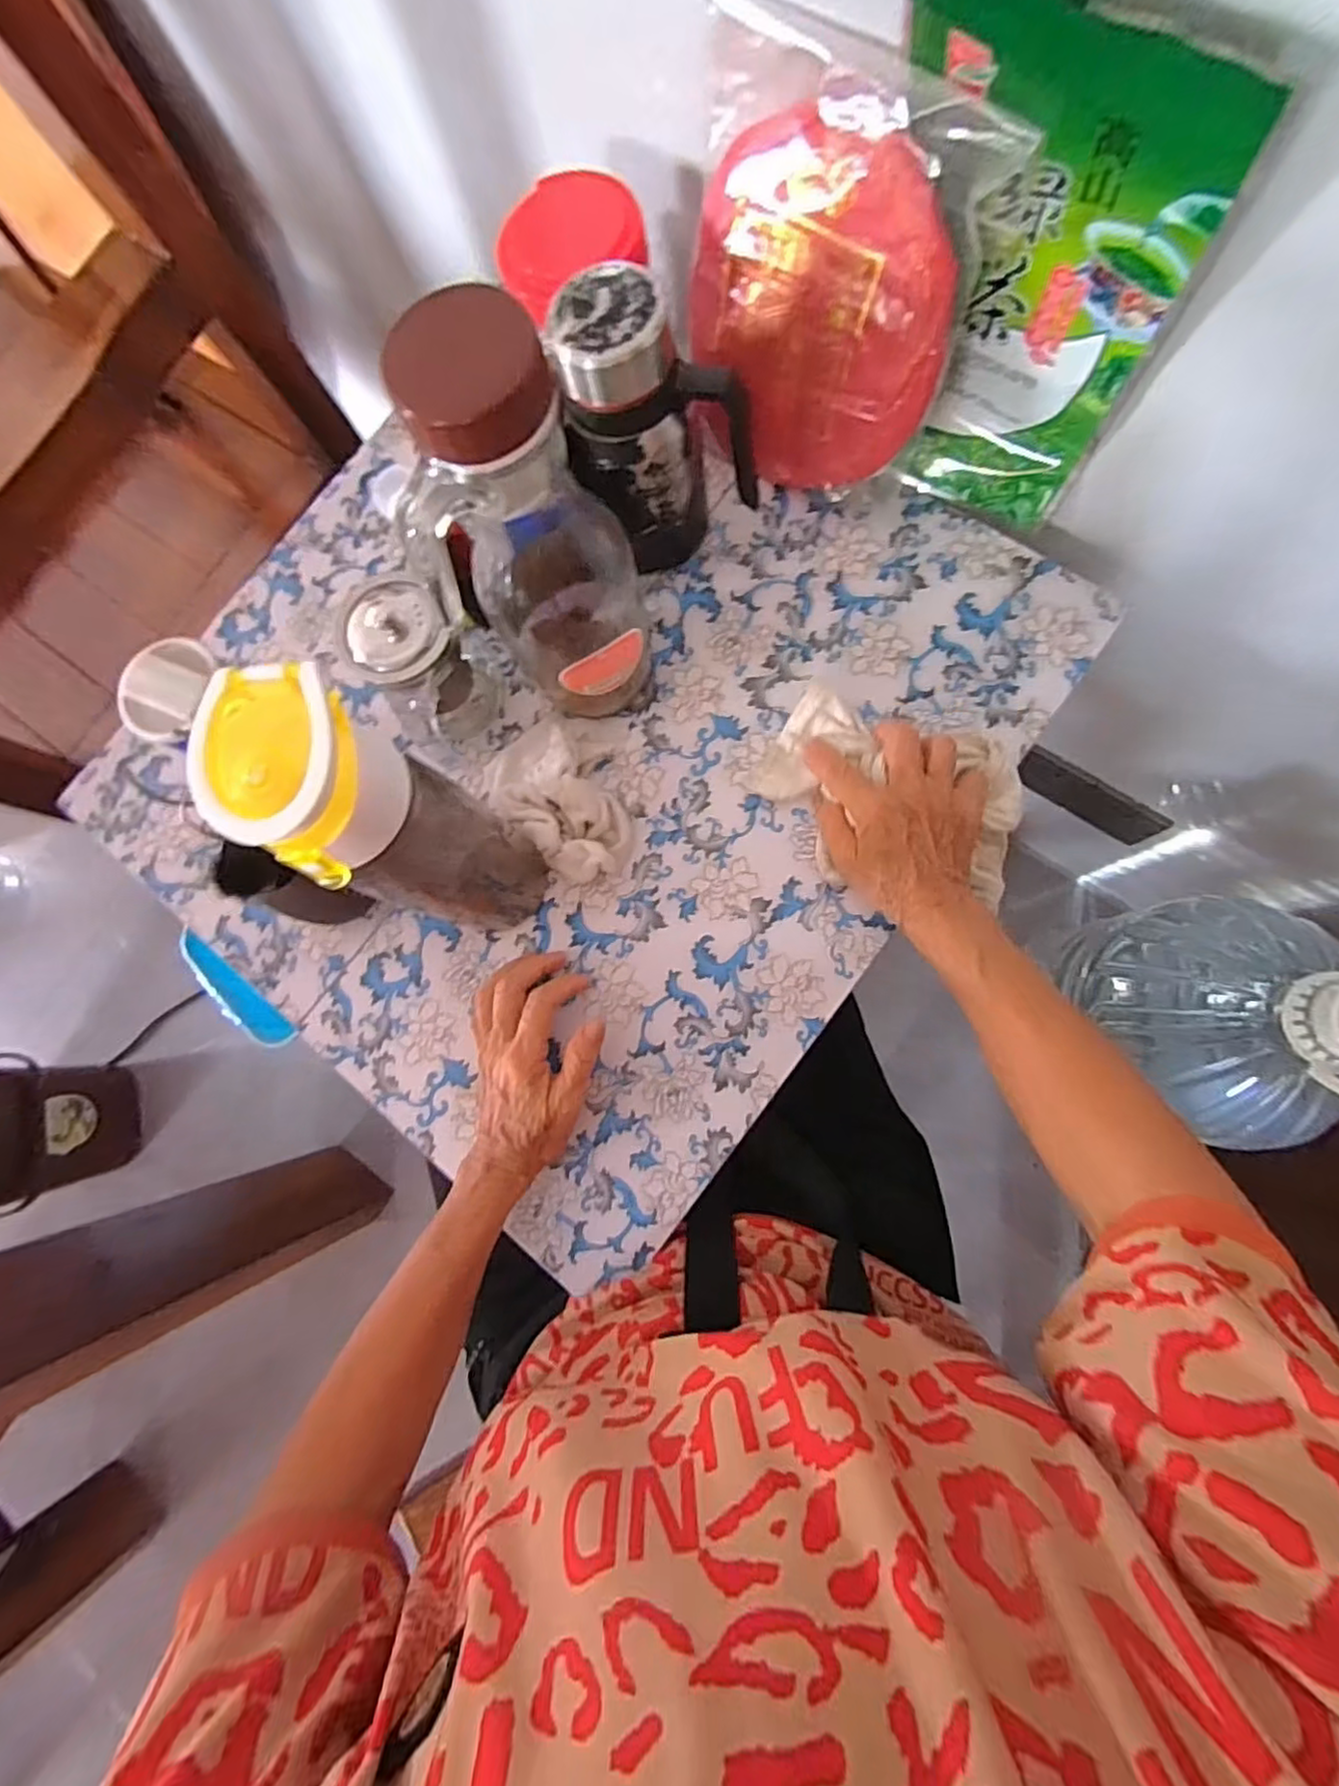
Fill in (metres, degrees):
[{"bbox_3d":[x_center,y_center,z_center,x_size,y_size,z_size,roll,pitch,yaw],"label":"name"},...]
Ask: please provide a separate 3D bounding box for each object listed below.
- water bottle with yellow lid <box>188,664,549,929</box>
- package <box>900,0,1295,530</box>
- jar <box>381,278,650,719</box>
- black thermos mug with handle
[{"bbox_3d":[-0.160,-0.034,0.372,0.122,0.246,0.082,12,82,9],"label":"water bottle with yellow lid"},{"bbox_3d":[0.189,-0.333,0.382,0.173,0.242,0.026,35,87,11],"label":"package"},{"bbox_3d":[-0.076,-0.182,0.382,0.087,0.257,0.091,-1,80,7],"label":"jar"},{"bbox_3d":[-0.008,-0.297,0.438,0.108,0.162,0.075,-18,79,4],"label":"black thermos mug with handle"}]

